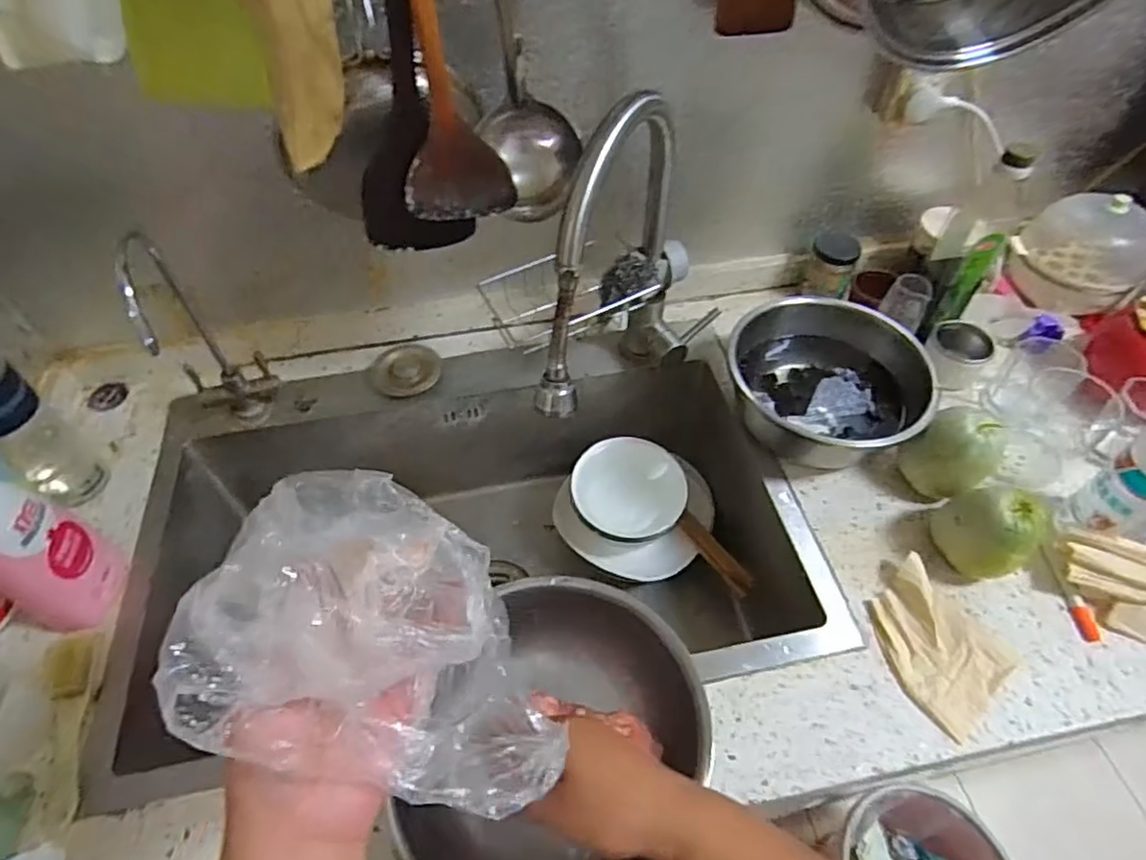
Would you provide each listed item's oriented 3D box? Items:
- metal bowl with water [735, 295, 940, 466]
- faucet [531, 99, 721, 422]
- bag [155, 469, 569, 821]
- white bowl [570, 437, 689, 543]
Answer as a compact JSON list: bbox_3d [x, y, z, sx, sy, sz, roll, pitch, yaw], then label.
[{"bbox_3d":[0.277,-0.048,0.710,0.206,0.100,0.167,10,53,9],"label":"metal bowl with water"},{"bbox_3d":[0.065,-0.137,0.619,0.087,0.344,0.280,18,54,15],"label":"faucet"},{"bbox_3d":[-0.077,0.089,0.294,0.139,0.124,0.128,5,52,5],"label":"bag"},{"bbox_3d":[0.068,0.074,0.791,0.136,0.050,0.122,4,81,0],"label":"white bowl"}]

